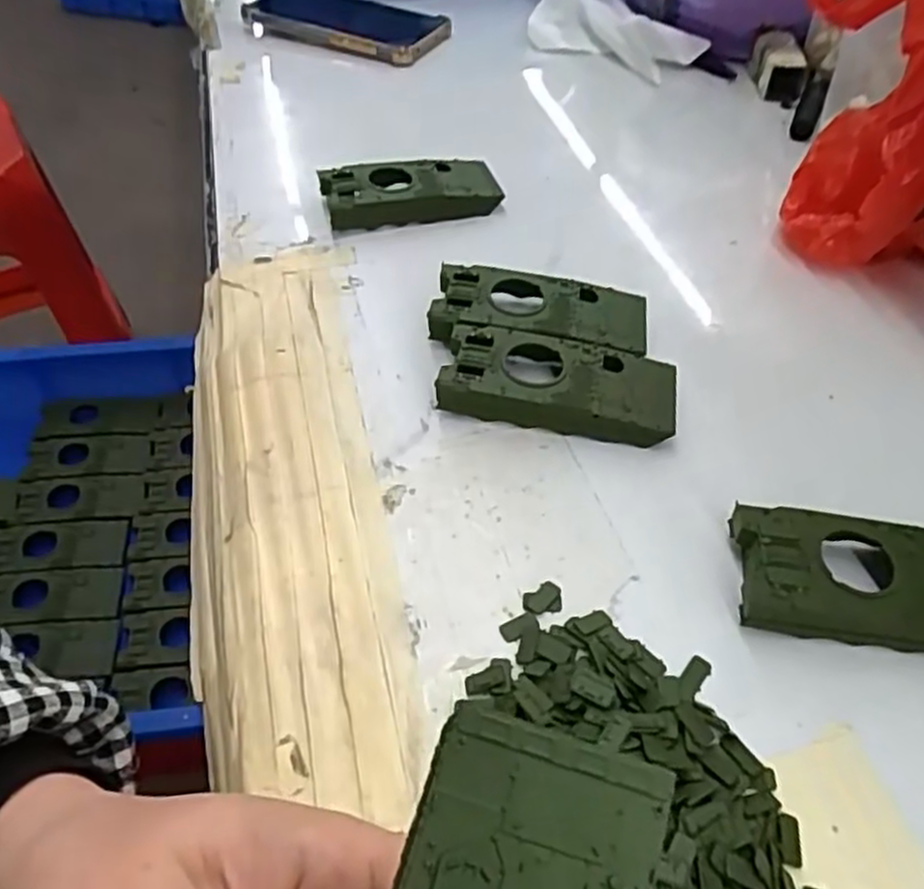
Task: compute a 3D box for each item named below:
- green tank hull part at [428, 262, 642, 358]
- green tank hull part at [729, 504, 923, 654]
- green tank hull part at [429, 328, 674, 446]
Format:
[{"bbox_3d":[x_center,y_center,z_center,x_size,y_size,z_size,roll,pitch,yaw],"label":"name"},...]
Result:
[{"bbox_3d":[0.038,-0.061,0.379,0.104,0.021,0.050,7,47,4],"label":"green tank hull part"},{"bbox_3d":[0.154,0.051,0.279,0.104,0.021,0.045,6,47,3],"label":"green tank hull part"},{"bbox_3d":[0.044,-0.026,0.349,0.103,0.021,0.046,9,47,6],"label":"green tank hull part"}]

